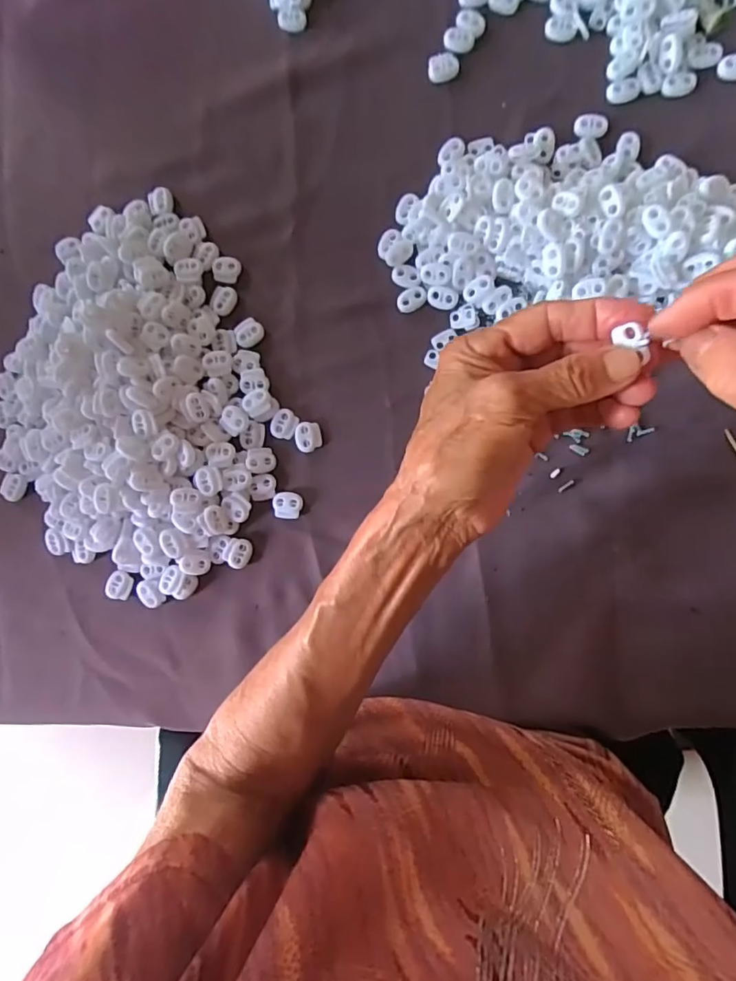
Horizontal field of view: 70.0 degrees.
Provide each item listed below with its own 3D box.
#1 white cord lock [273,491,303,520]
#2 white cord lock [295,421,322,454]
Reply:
[{"bbox_3d":[-0.060,0.011,0.392,0.022,0.005,0.020,5,88,6],"label":"white cord lock"},{"bbox_3d":[-0.044,-0.040,0.392,0.019,0.005,0.021,-7,87,6],"label":"white cord lock"}]

